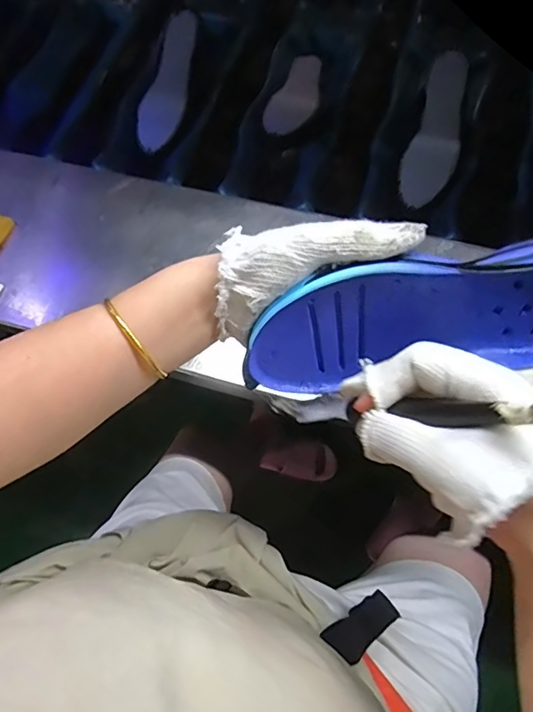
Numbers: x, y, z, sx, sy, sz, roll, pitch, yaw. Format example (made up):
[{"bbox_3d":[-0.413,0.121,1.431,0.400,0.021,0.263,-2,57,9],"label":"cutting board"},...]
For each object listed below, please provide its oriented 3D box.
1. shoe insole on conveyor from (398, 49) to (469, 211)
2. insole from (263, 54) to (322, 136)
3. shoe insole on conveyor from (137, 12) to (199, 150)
[{"bbox_3d":[0.225,-0.296,0.662,0.063,0.008,0.201,15,92,9],"label":"shoe insole on conveyor"},{"bbox_3d":[0.043,-0.350,0.668,0.056,0.012,0.200,15,53,4],"label":"insole"},{"bbox_3d":[-0.143,-0.398,0.735,0.062,0.009,0.199,18,94,11],"label":"shoe insole on conveyor"}]

